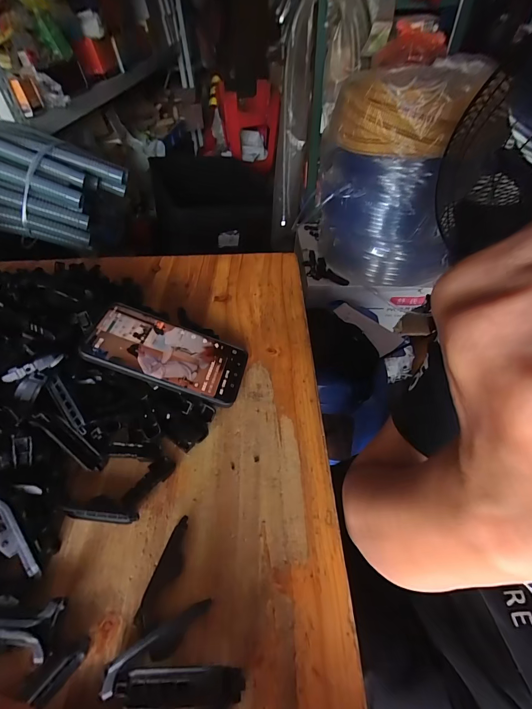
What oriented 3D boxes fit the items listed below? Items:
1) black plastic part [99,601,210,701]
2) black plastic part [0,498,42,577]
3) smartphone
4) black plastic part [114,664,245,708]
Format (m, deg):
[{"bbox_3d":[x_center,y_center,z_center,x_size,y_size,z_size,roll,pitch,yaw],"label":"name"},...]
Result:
[{"bbox_3d":[-0.070,0.190,0.216,0.072,0.013,0.016,-27,52,-21],"label":"black plastic part"},{"bbox_3d":[-0.193,0.137,0.248,0.015,0.005,0.070,-31,86,-24],"label":"black plastic part"},{"bbox_3d":[-0.103,-0.001,0.358,0.161,0.010,0.078,21,48,-9],"label":"smartphone"},{"bbox_3d":[-0.052,0.206,0.205,0.075,0.014,0.019,-3,47,0],"label":"black plastic part"}]

